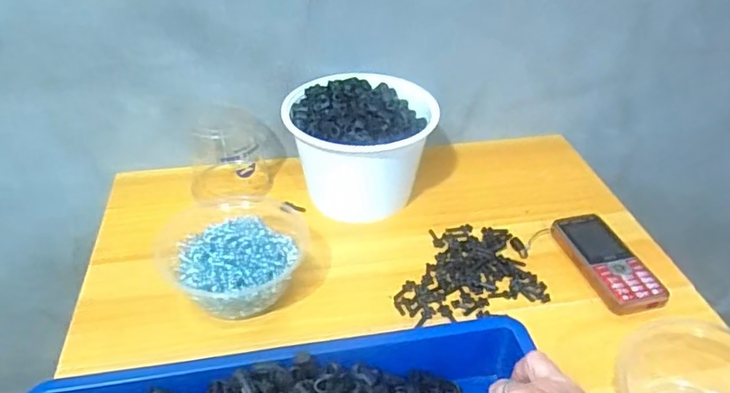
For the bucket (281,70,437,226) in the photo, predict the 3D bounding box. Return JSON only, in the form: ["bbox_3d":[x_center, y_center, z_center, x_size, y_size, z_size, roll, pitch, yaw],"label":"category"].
[{"bbox_3d":[-0.006,-0.058,0.661,0.158,0.116,0.135,-2,38,-3],"label":"bucket"}]

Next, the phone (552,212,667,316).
[{"bbox_3d":[0.247,0.065,0.580,0.059,0.017,0.128,-9,39,-13],"label":"phone"}]

